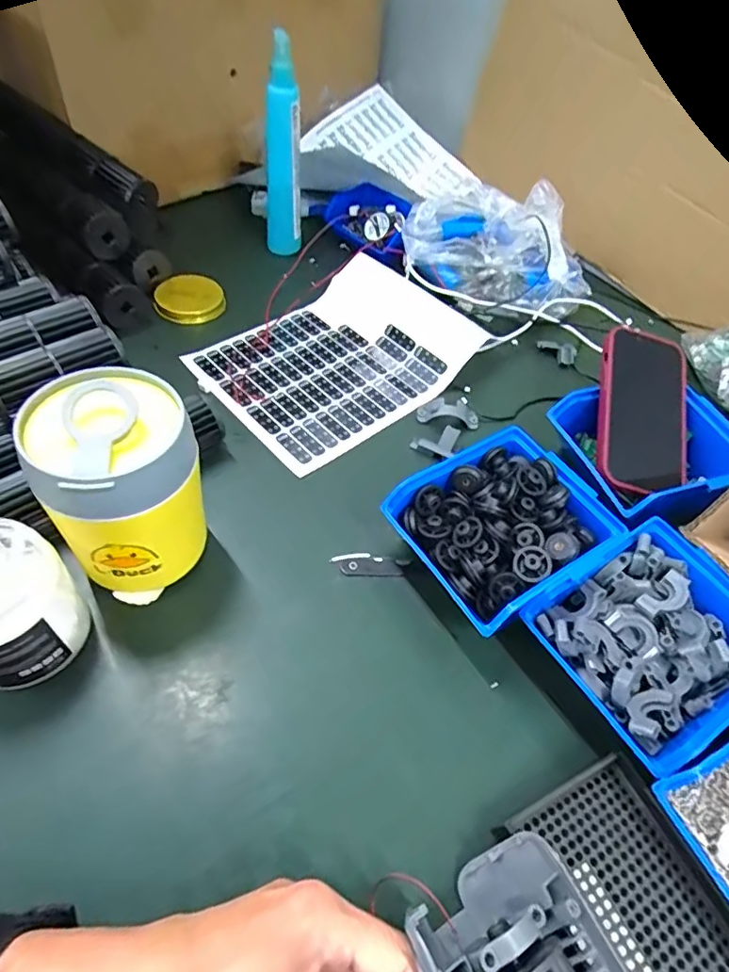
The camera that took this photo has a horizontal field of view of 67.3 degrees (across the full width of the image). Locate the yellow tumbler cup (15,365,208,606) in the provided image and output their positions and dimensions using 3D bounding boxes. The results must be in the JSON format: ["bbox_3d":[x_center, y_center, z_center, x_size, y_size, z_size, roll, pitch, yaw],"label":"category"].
[{"bbox_3d":[-0.148,0.009,0.353,0.089,0.144,0.083,4,52,-5],"label":"yellow tumbler cup"}]

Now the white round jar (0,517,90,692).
[{"bbox_3d":[-0.210,0.072,0.325,0.071,0.088,0.072,4,52,-5],"label":"white round jar"}]

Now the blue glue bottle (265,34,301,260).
[{"bbox_3d":[-0.093,-0.366,0.612,0.042,0.206,0.041,-3,52,-9],"label":"blue glue bottle"}]

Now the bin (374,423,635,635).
[{"bbox_3d":[0.099,0.031,0.400,0.137,0.061,0.117,-25,60,-25],"label":"bin"}]

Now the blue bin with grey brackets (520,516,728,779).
[{"bbox_3d":[0.186,0.099,0.355,0.127,0.053,0.118,-25,58,-24],"label":"blue bin with grey brackets"}]

